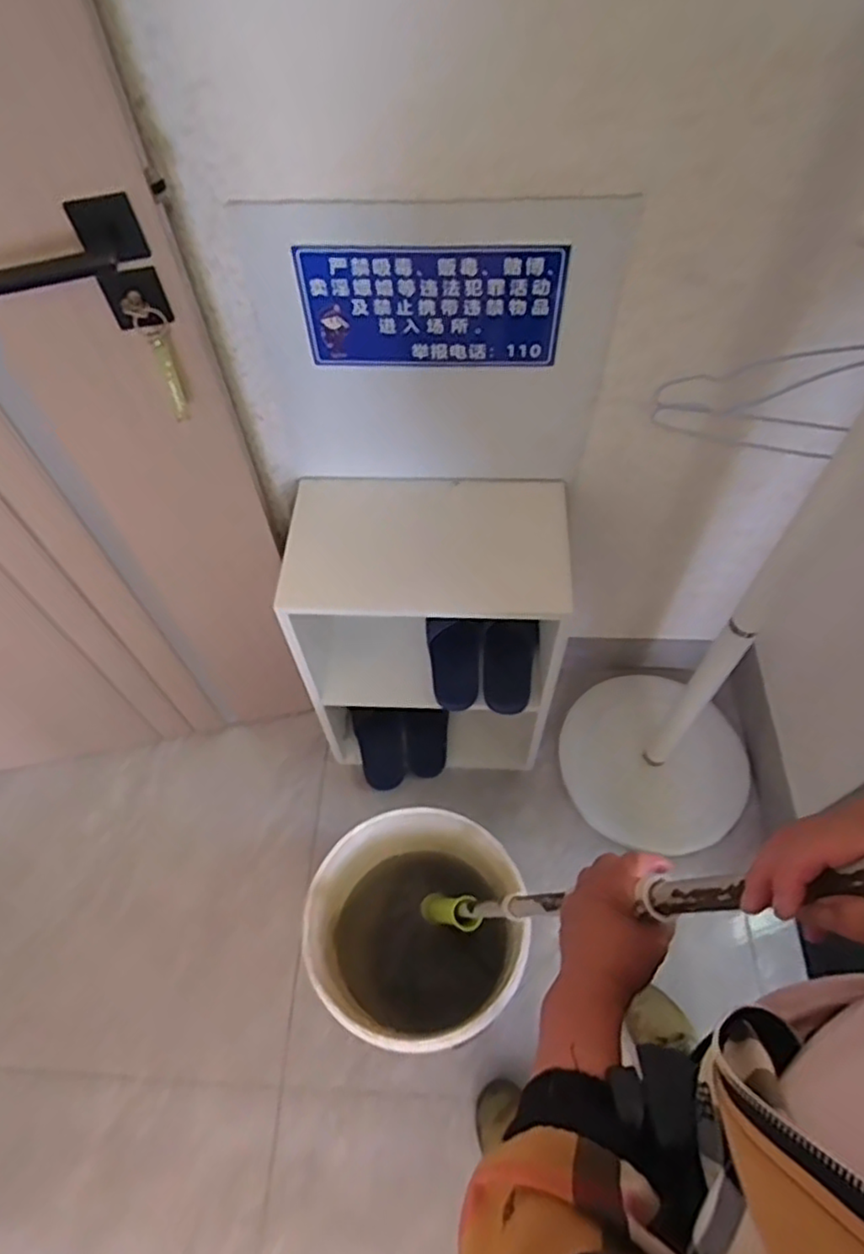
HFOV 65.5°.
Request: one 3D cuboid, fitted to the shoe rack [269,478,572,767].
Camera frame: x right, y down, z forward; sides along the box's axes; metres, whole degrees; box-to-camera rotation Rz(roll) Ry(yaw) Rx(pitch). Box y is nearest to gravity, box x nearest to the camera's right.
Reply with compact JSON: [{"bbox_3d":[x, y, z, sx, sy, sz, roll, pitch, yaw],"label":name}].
[{"bbox_3d":[0.002,0.047,1.223,0.439,0.598,0.276,1,58,2],"label":"shoe rack"}]

